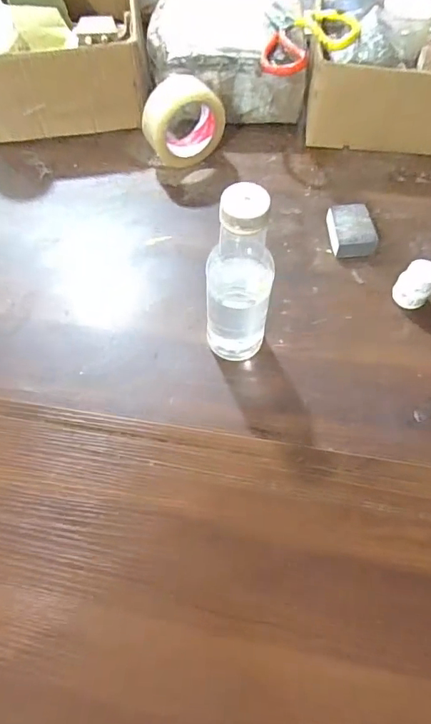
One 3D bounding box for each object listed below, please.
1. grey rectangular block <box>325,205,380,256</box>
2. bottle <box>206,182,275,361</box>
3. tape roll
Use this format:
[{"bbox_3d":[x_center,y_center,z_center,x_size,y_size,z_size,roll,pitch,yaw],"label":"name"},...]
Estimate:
[{"bbox_3d":[0.177,-0.172,0.603,0.053,0.026,0.069,-8,62,-6],"label":"grey rectangular block"},{"bbox_3d":[0.024,-0.072,0.443,0.062,0.200,0.050,2,61,-1],"label":"bottle"},{"bbox_3d":[-0.043,-0.326,0.638,0.112,0.106,0.046,-22,64,-13],"label":"tape roll"}]

